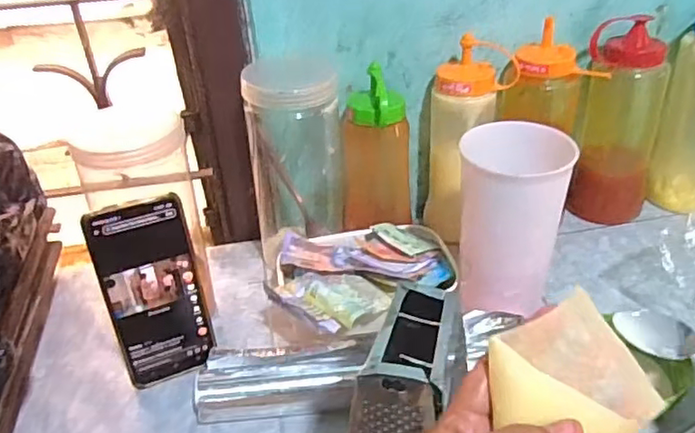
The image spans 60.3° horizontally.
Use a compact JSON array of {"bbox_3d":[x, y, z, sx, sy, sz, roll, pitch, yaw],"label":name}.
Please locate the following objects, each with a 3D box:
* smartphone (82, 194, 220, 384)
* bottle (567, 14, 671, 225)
[{"bbox_3d":[-0.162,0.066,0.506,0.076,0.166,0.008,-15,24,-20],"label":"smartphone"},{"bbox_3d":[0.308,-0.105,0.674,0.084,0.209,0.095,16,39,25],"label":"bottle"}]

